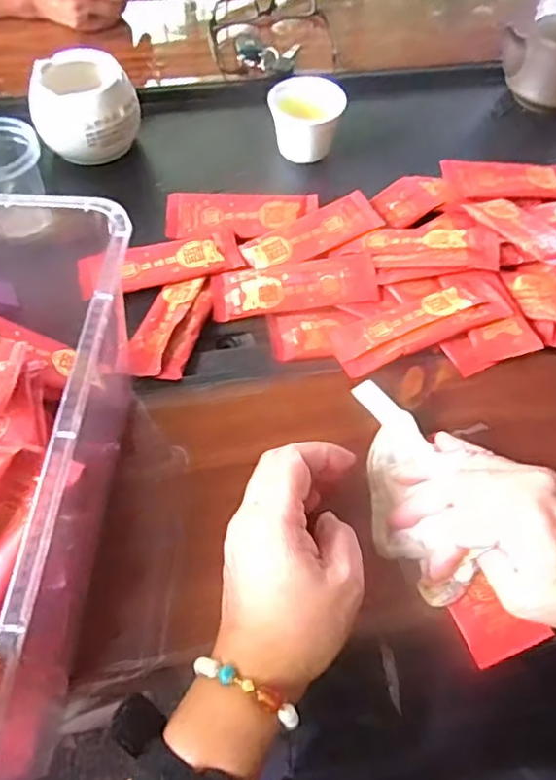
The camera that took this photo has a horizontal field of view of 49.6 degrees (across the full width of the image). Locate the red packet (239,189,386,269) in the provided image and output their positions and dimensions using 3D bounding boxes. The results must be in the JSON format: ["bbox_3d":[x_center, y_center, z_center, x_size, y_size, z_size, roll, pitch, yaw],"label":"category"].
[{"bbox_3d":[0.031,-0.139,0.529,0.124,0.014,0.048,-25,60,-17],"label":"red packet"}]

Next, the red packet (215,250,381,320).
[{"bbox_3d":[0.014,-0.087,0.503,0.136,0.010,0.048,-7,68,-1],"label":"red packet"}]

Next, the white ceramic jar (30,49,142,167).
[{"bbox_3d":[-0.188,-0.270,0.589,0.091,0.079,0.082,-39,65,-24],"label":"white ceramic jar"}]

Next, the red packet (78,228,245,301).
[{"bbox_3d":[-0.101,-0.112,0.516,0.135,0.004,0.052,-14,57,-11],"label":"red packet"}]

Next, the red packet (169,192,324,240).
[{"bbox_3d":[-0.033,-0.160,0.548,0.136,0.006,0.052,-1,56,-2],"label":"red packet"}]

